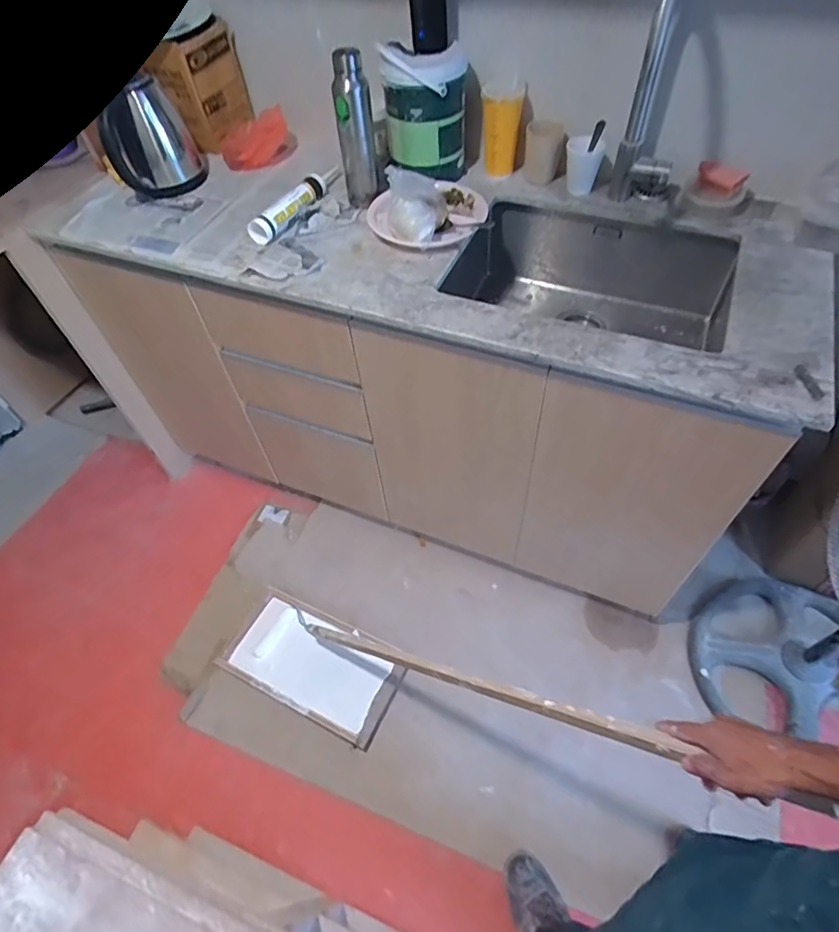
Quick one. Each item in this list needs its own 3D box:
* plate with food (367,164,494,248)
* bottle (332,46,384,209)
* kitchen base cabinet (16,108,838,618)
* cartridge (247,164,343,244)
[{"bbox_3d":[0.016,-0.510,1.032,0.235,0.107,0.183,-5,53,-1],"label":"plate with food"},{"bbox_3d":[-0.120,-0.644,1.045,0.071,0.260,0.063,-10,54,-4],"label":"bottle"},{"bbox_3d":[-0.048,-0.228,1.395,1.617,0.797,0.508,16,56,14],"label":"kitchen base cabinet"},{"bbox_3d":[-0.246,-0.550,1.120,0.048,0.046,0.276,27,59,21],"label":"cartridge"}]

